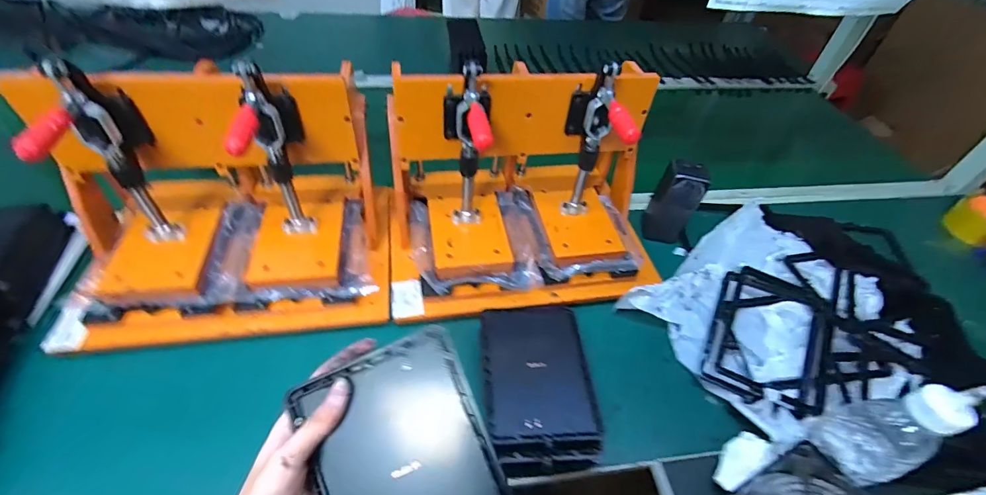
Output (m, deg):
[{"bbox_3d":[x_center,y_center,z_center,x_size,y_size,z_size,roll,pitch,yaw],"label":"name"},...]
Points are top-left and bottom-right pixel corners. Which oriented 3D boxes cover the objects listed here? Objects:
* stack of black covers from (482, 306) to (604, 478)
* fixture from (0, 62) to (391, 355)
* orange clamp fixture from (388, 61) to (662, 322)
[{"bbox_3d":[0.051,0.155,0.491,0.122,0.055,0.182,-2,48,-7],"label":"stack of black covers"},{"bbox_3d":[-0.325,-0.057,0.500,0.367,0.242,0.232,-6,48,-11],"label":"fixture"},{"bbox_3d":[0.044,-0.093,0.553,0.368,0.215,0.230,-5,48,-10],"label":"orange clamp fixture"}]

